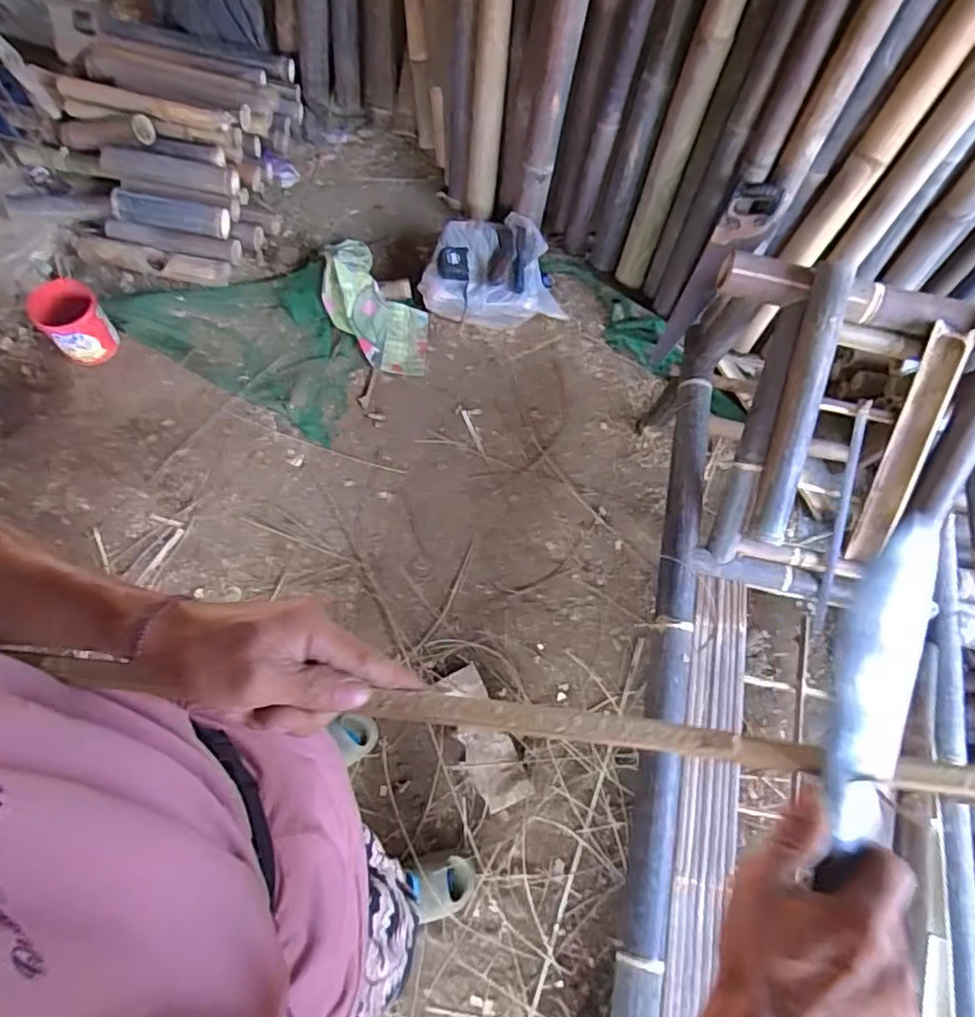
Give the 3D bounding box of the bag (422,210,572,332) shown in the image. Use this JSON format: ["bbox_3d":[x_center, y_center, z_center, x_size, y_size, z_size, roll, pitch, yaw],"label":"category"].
[{"bbox_3d":[0.016,-0.652,1.707,0.382,0.158,0.286,1,69,-6],"label":"bag"}]

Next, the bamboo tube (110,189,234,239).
[{"bbox_3d":[-0.807,-0.756,1.596,0.290,0.075,0.083,6,70,-14],"label":"bamboo tube"}]

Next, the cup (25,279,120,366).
[{"bbox_3d":[-0.977,-0.438,1.500,0.152,0.152,0.140,2,69,-5],"label":"cup"}]

